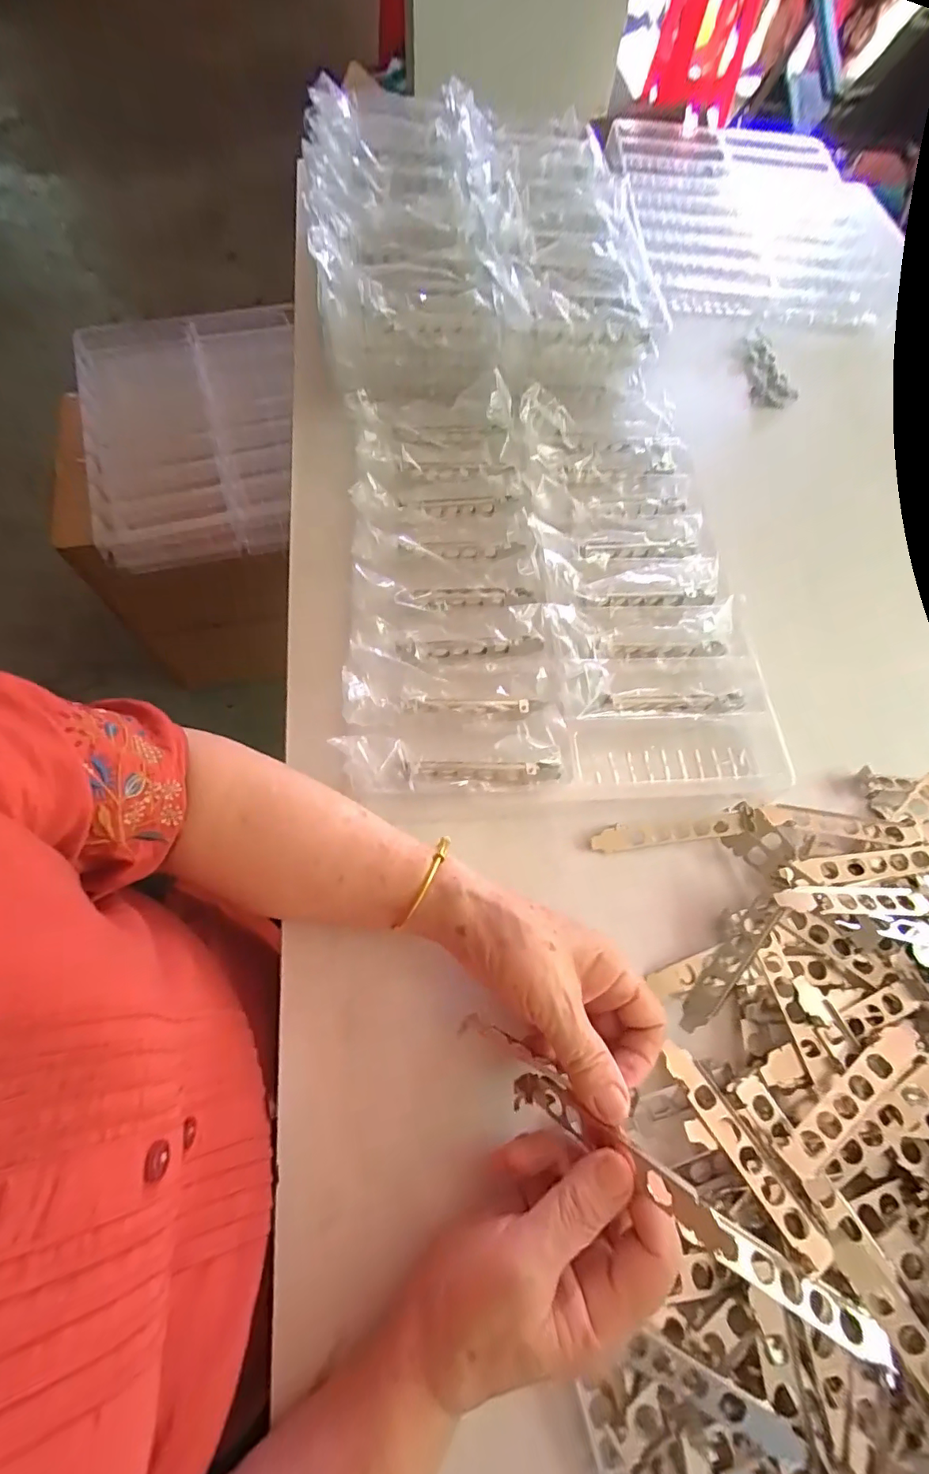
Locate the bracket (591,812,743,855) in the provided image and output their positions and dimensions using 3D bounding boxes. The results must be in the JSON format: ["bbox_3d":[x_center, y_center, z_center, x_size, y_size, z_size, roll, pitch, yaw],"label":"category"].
[{"bbox_3d":[0.155,0.072,0.386,0.116,0.009,0.018,-6,68,-6],"label":"bracket"}]

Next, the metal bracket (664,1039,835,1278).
[{"bbox_3d":[0.163,0.244,0.303,0.020,0.011,0.116,-28,56,-13],"label":"metal bracket"}]

